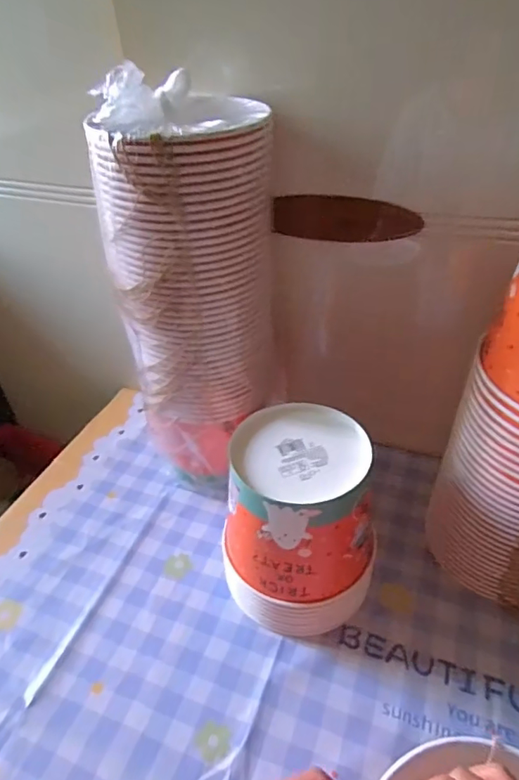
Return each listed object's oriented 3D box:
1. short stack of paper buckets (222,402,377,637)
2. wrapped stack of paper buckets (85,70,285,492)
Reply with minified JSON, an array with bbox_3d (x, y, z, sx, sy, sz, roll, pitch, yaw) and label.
[{"bbox_3d":[0.044,0.134,0.520,0.133,0.187,0.136,3,38,7],"label":"short stack of paper buckets"},{"bbox_3d":[-0.066,-0.085,0.560,0.160,0.425,0.139,-12,40,-10],"label":"wrapped stack of paper buckets"}]

